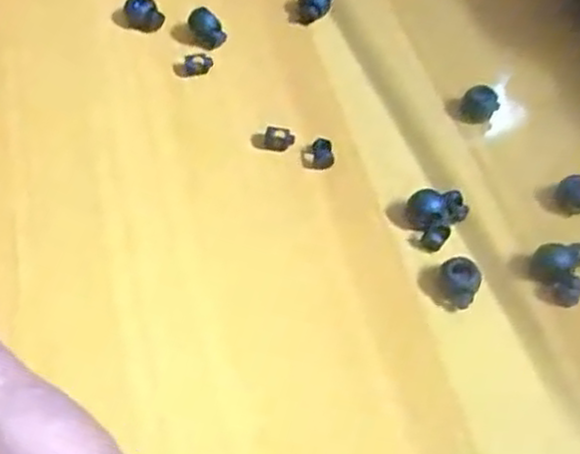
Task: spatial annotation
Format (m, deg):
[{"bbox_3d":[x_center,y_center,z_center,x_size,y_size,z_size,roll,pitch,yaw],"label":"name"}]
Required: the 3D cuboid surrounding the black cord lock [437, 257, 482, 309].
[{"bbox_3d":[0.064,0.022,0.291,0.016,0.011,0.016,1,56,-1],"label":"black cord lock"}]

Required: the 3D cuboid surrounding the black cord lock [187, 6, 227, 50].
[{"bbox_3d":[-0.040,-0.095,0.367,0.011,0.016,0.021,-31,63,-20],"label":"black cord lock"}]

